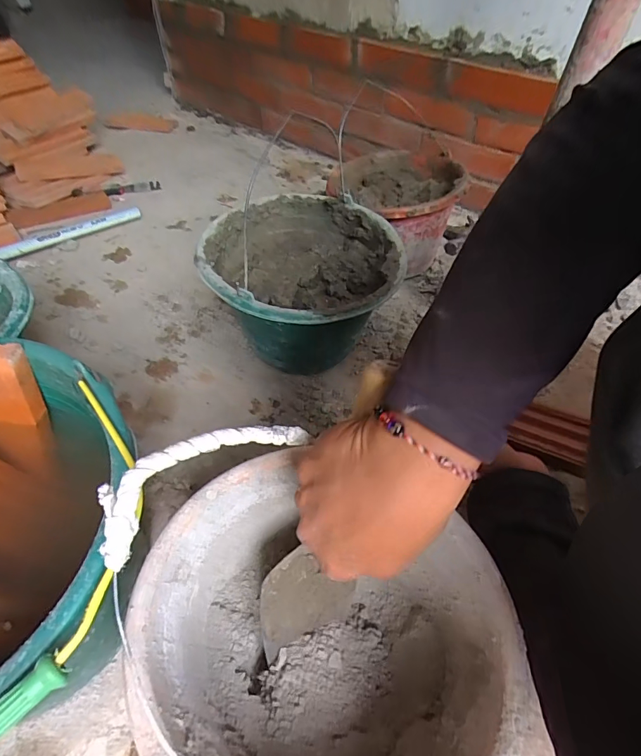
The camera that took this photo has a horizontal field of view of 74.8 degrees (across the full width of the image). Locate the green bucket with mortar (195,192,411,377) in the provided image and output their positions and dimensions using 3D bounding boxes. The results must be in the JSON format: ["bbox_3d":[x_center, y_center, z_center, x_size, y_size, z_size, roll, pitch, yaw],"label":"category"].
[{"bbox_3d":[-0.026,-0.123,0.604,0.255,0.158,0.253,1,49,-1],"label":"green bucket with mortar"}]

